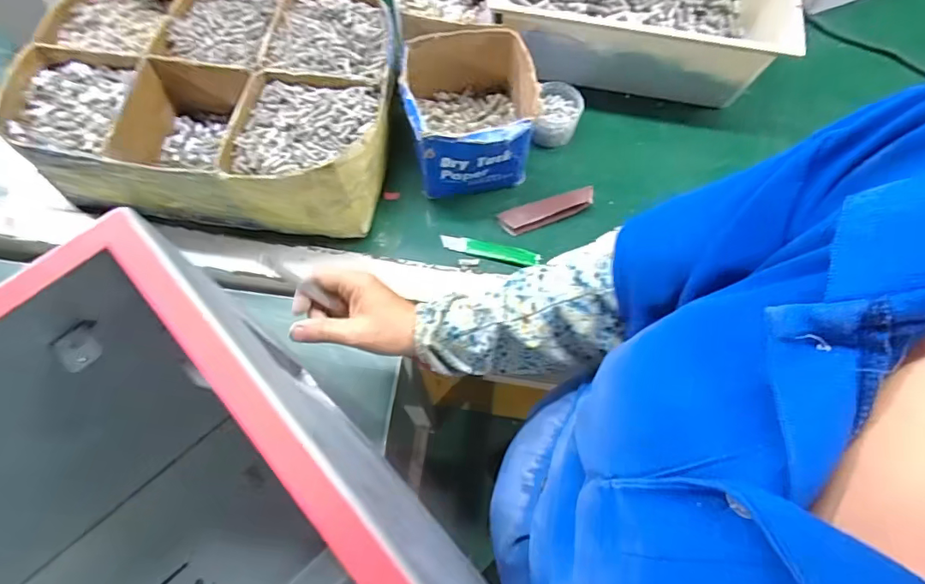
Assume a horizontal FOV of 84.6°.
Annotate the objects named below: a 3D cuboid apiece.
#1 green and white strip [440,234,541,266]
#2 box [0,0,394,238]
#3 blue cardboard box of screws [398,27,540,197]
[{"bbox_3d":[0.032,-0.049,0.600,0.115,0.004,0.021,13,69,6],"label":"green and white strip"},{"bbox_3d":[-0.279,-0.225,0.608,0.401,0.120,0.281,5,68,3],"label":"box"},{"bbox_3d":[0.008,-0.206,0.600,0.140,0.118,0.144,-12,68,-4],"label":"blue cardboard box of screws"}]

